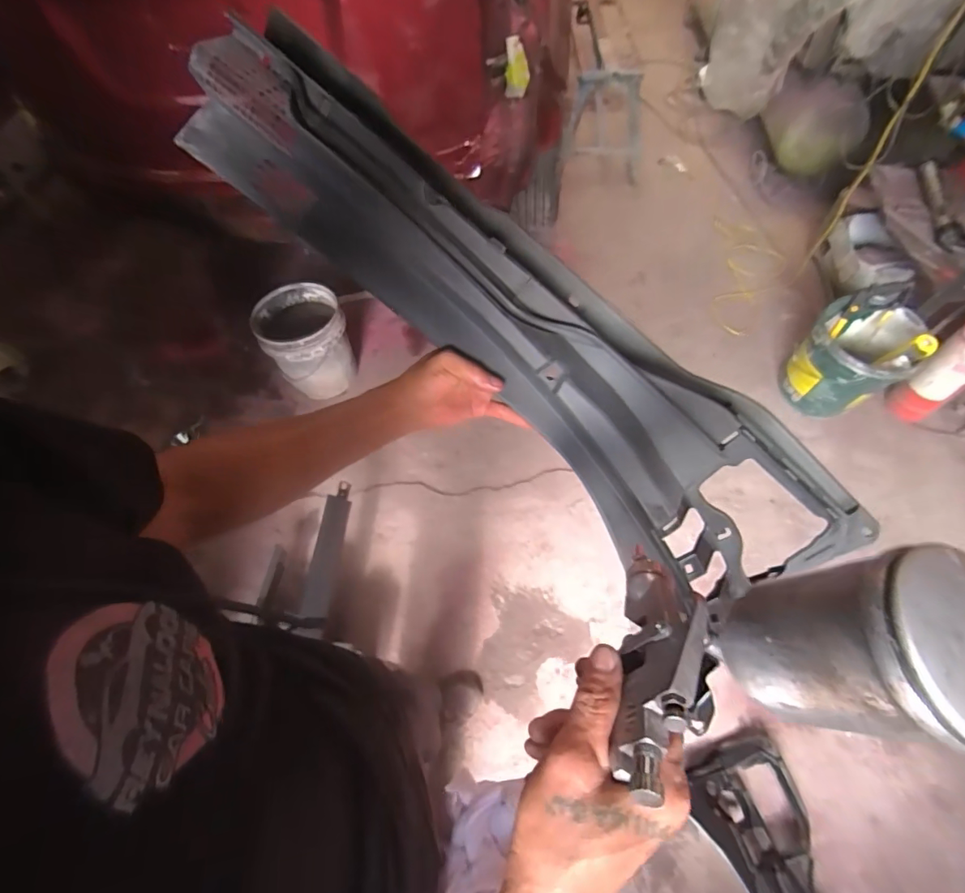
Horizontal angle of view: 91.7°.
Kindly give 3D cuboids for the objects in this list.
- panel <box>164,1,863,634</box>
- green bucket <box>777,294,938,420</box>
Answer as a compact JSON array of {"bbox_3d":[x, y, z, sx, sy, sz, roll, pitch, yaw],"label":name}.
[{"bbox_3d":[0.054,-0.109,0.497,0.797,0.096,0.183,39,67,-6],"label":"panel"},{"bbox_3d":[1.186,-0.276,1.523,0.293,0.308,0.281,-1,58,2],"label":"green bucket"}]

